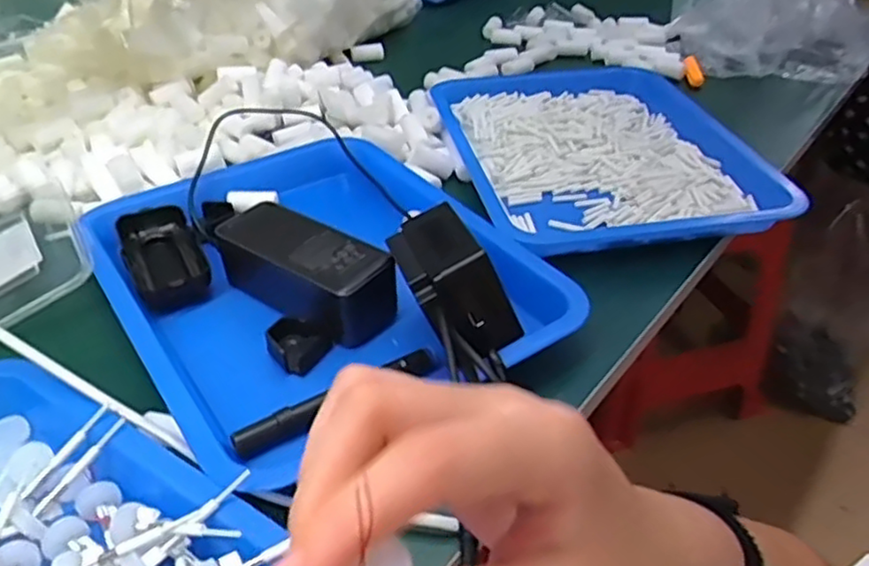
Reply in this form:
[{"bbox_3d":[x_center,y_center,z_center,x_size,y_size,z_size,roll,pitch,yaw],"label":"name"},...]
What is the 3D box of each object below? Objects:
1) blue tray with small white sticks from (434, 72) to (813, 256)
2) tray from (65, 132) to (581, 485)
[{"bbox_3d":[0.146,-0.132,0.663,0.259,0.034,0.329,-7,38,-10],"label":"blue tray with small white sticks"},{"bbox_3d":[-0.089,-0.024,0.491,0.260,0.091,0.339,-23,44,-28],"label":"tray"}]

